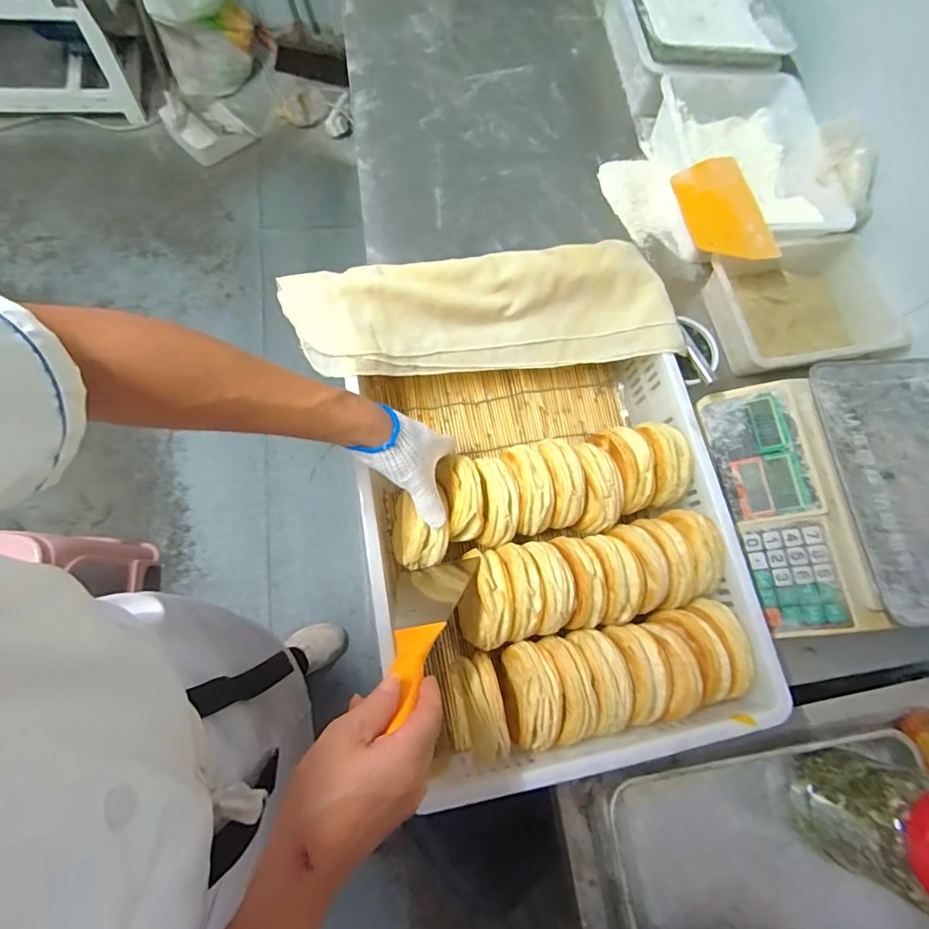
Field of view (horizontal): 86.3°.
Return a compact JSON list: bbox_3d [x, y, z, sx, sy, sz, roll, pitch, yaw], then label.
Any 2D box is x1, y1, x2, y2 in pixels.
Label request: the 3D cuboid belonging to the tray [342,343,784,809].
[{"bbox_3d":[0.101,0.089,0.591,0.402,0.112,0.460,-7,74,-9],"label":"tray"}]

